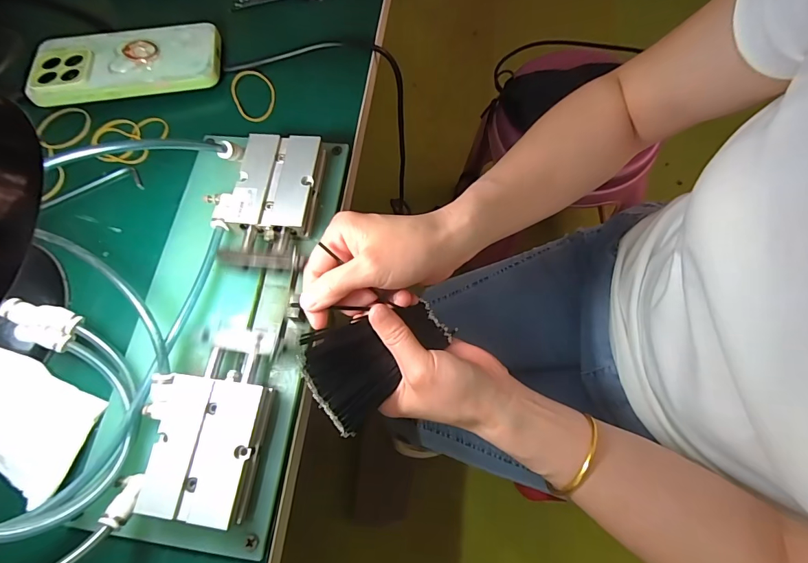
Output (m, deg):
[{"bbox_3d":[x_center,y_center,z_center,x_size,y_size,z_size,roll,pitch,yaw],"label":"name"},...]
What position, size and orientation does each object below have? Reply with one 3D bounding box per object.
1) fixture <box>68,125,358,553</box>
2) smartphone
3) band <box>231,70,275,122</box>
[{"bbox_3d":[-0.118,0.020,0.261,0.114,0.039,0.264,4,71,3],"label":"fixture"},{"bbox_3d":[-0.240,-0.194,0.343,0.151,0.015,0.076,-9,71,-2],"label":"smartphone"},{"bbox_3d":[-0.131,-0.163,0.345,0.036,0.006,0.047,-3,84,0],"label":"band"}]

